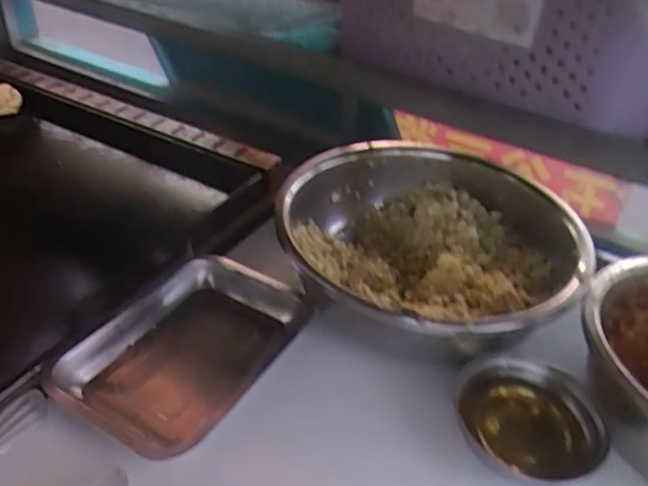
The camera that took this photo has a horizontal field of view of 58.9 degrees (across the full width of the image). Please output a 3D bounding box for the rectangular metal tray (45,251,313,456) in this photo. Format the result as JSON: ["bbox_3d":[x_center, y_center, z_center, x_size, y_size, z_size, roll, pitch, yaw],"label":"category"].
[{"bbox_3d":[-0.142,0.110,0.619,0.168,0.052,0.247,27,43,23],"label":"rectangular metal tray"}]

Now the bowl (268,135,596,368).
[{"bbox_3d":[0.124,0.008,0.699,0.343,0.119,0.315,5,39,-4],"label":"bowl"}]

